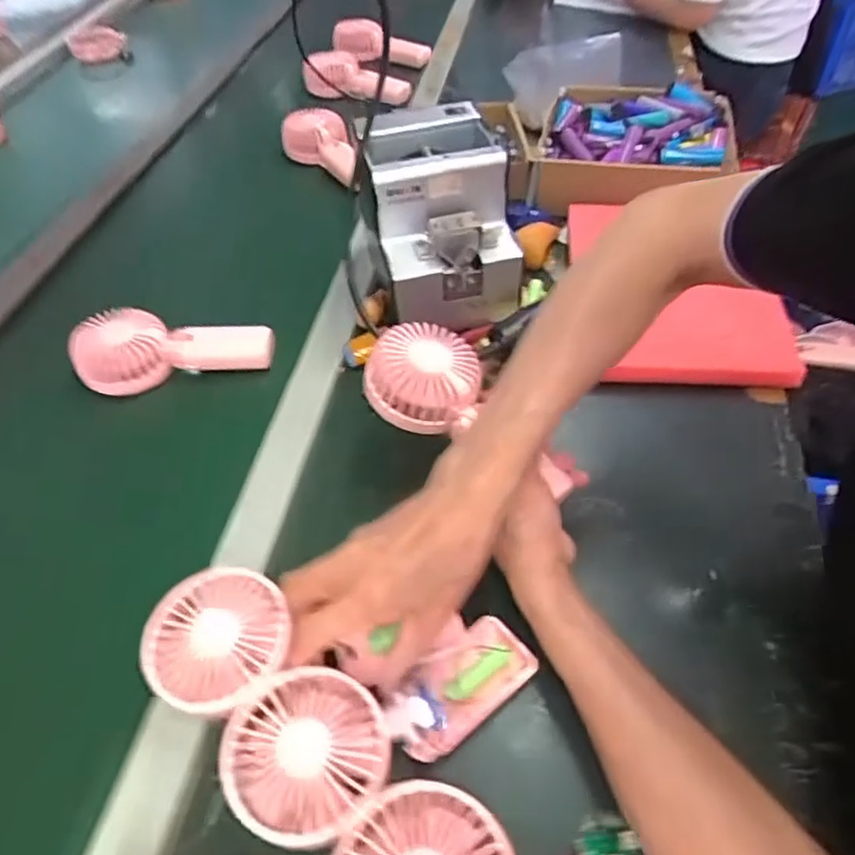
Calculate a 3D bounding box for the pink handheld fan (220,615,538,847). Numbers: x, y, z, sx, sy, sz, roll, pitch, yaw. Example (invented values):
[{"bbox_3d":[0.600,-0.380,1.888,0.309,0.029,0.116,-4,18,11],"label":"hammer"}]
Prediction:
[{"bbox_3d":[-0.024,0.171,0.381,0.186,0.027,0.085,-13,49,-24],"label":"pink handheld fan"}]

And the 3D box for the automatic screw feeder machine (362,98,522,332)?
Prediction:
[{"bbox_3d":[0.010,-0.203,0.642,0.123,0.152,0.162,-13,49,-5],"label":"automatic screw feeder machine"}]

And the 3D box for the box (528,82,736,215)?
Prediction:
[{"bbox_3d":[0.252,-0.339,0.797,0.219,0.073,0.214,7,50,12],"label":"box"}]

